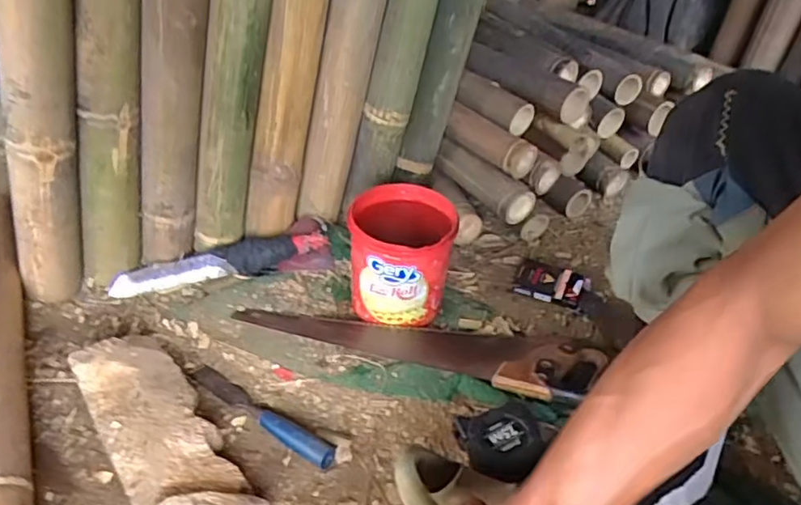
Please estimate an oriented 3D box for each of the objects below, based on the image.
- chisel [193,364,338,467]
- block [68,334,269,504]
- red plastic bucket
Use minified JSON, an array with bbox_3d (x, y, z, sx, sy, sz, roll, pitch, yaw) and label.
[{"bbox_3d":[-0.165,0.186,0.720,0.219,0.024,0.029,29,42,26],"label":"chisel"},{"bbox_3d":[-0.258,0.200,0.662,0.108,0.061,0.287,-23,44,-30],"label":"block"},{"bbox_3d":[-0.003,0.008,0.844,0.132,0.154,0.135,2,37,-1],"label":"red plastic bucket"}]

